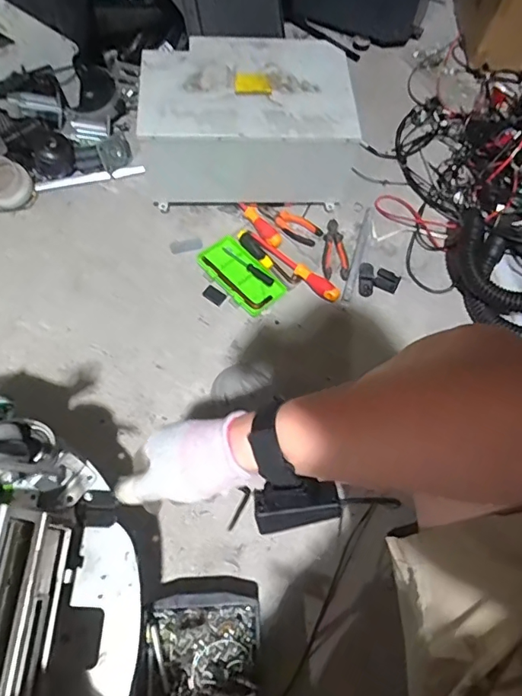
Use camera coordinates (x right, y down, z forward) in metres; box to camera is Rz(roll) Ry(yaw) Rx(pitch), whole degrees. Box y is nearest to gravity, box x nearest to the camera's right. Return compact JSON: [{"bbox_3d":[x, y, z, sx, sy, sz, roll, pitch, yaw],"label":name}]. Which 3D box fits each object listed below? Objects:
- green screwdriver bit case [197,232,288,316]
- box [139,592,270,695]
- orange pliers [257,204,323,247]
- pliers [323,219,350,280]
[{"bbox_3d":[-0.044,-0.153,1.024,0.179,0.024,0.105,42,69,16],"label":"green screwdriver bit case"},{"bbox_3d":[-0.077,0.485,0.703,0.177,0.059,0.261,0,64,-3],"label":"box"},{"bbox_3d":[0.059,-0.277,1.086,0.150,0.013,0.058,24,65,9],"label":"orange pliers"},{"bbox_3d":[0.162,-0.215,1.066,0.054,0.014,0.150,2,64,-2],"label":"pliers"}]

